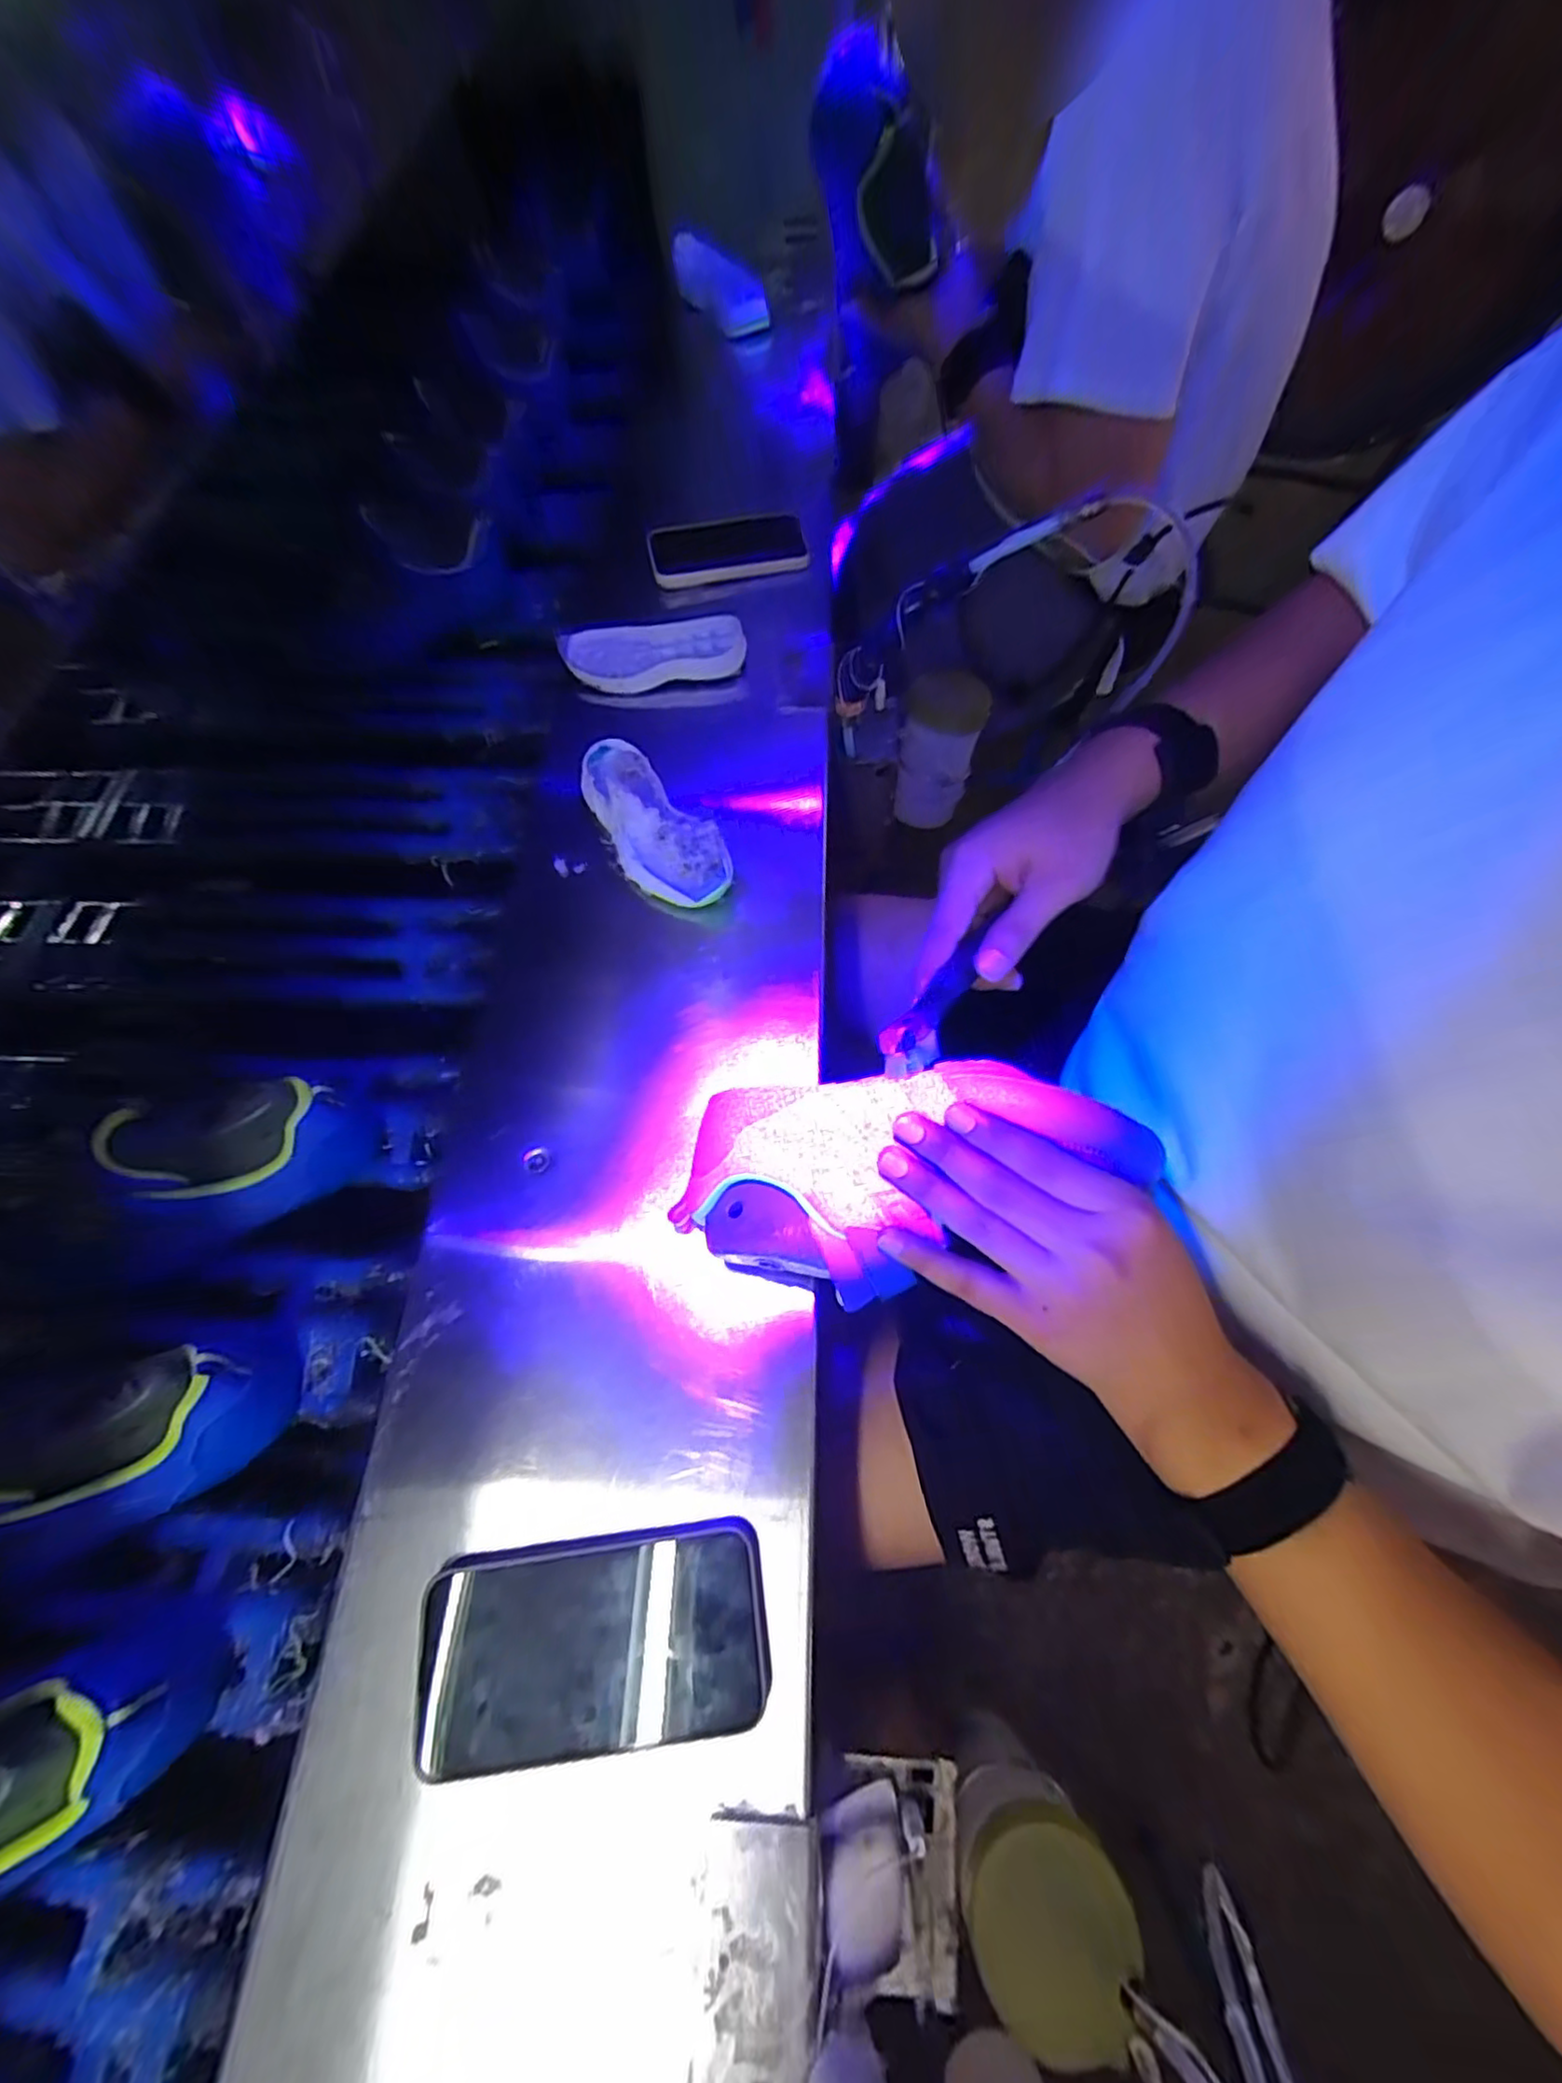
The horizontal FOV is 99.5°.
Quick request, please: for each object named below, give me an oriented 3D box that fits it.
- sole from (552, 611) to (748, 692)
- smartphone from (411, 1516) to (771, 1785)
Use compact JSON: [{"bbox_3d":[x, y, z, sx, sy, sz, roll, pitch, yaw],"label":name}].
[{"bbox_3d":[-0.112,-0.342,0.581,0.158,0.022,0.063,-4,67,0],"label":"sole"},{"bbox_3d":[-0.090,0.288,0.318,0.162,0.017,0.079,-9,67,-2],"label":"smartphone"}]

